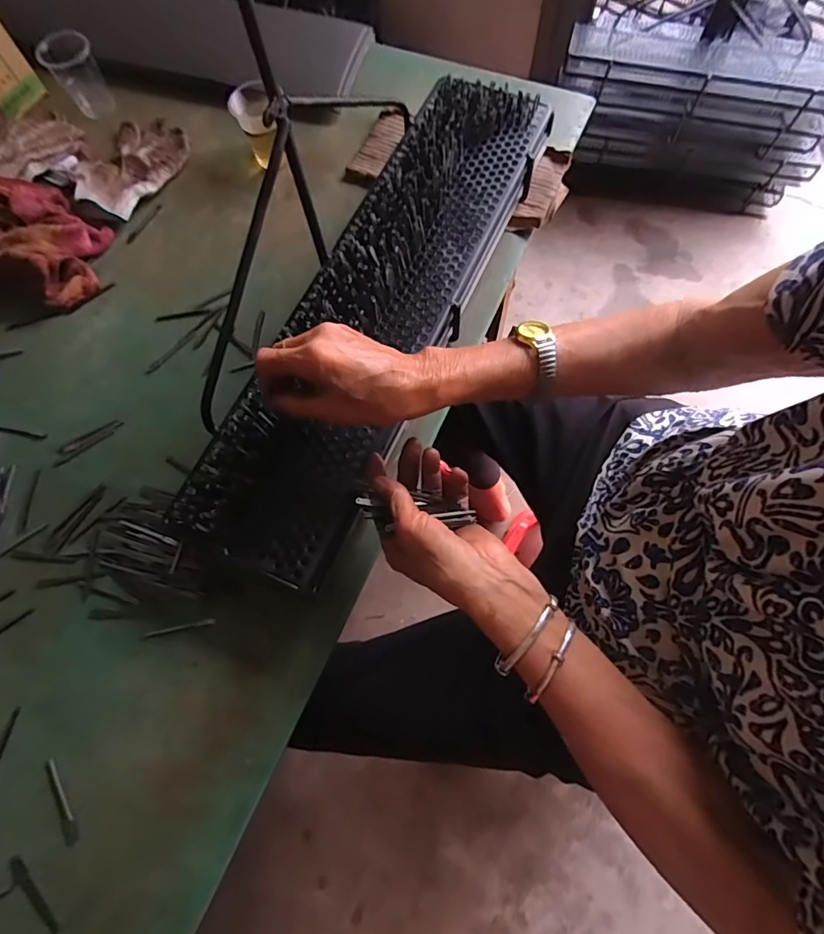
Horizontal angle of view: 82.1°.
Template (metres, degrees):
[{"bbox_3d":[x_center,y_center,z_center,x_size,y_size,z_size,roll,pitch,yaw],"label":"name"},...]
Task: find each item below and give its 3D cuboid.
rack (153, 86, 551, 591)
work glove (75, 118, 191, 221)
[{"bbox_3d":[-0.023,-0.175,0.486,0.142,0.061,0.591,23,74,10],"label":"rack"},{"bbox_3d":[-0.369,-0.396,0.622,0.113,0.028,0.164,19,71,9],"label":"work glove"}]

